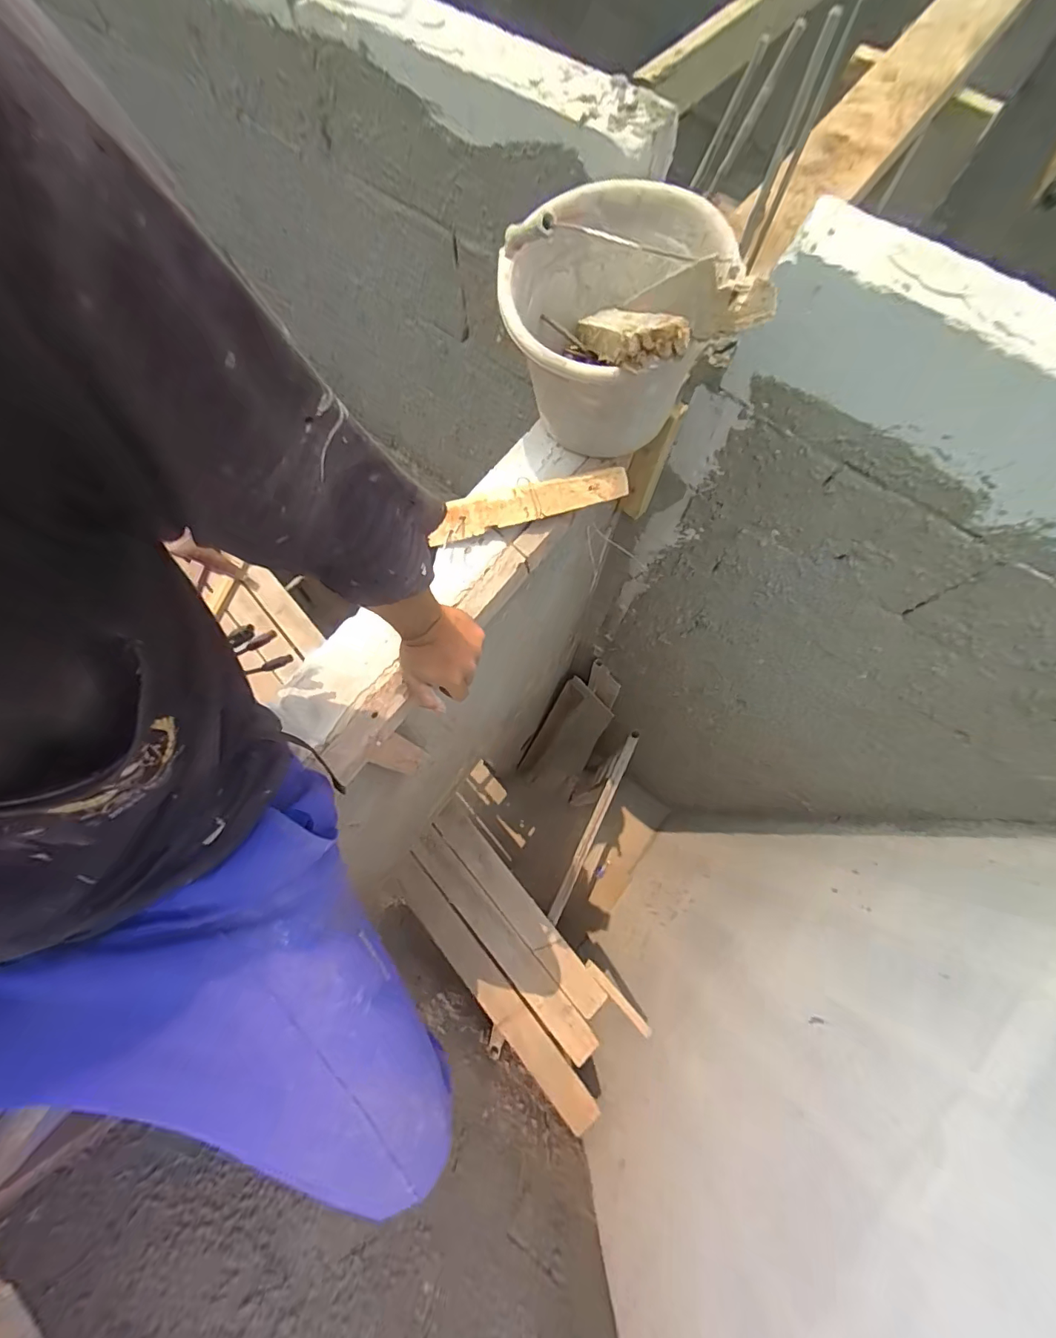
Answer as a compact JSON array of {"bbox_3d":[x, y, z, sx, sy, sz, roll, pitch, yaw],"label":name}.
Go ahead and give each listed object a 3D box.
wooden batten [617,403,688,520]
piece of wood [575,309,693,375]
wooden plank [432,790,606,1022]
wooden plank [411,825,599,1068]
[{"bbox_3d":[0.233,-0.395,0.932,0.065,0.307,0.029,14,74,5],"label":"wooden batten"},{"bbox_3d":[0.108,-0.363,0.518,0.060,0.043,0.229,-9,40,-2],"label":"piece of wood"},{"bbox_3d":[-0.045,0.842,1.689,0.126,0.038,0.856,-38,77,-10],"label":"wooden plank"},{"bbox_3d":[-0.099,0.952,1.662,0.119,0.025,0.895,-40,77,-11],"label":"wooden plank"}]

